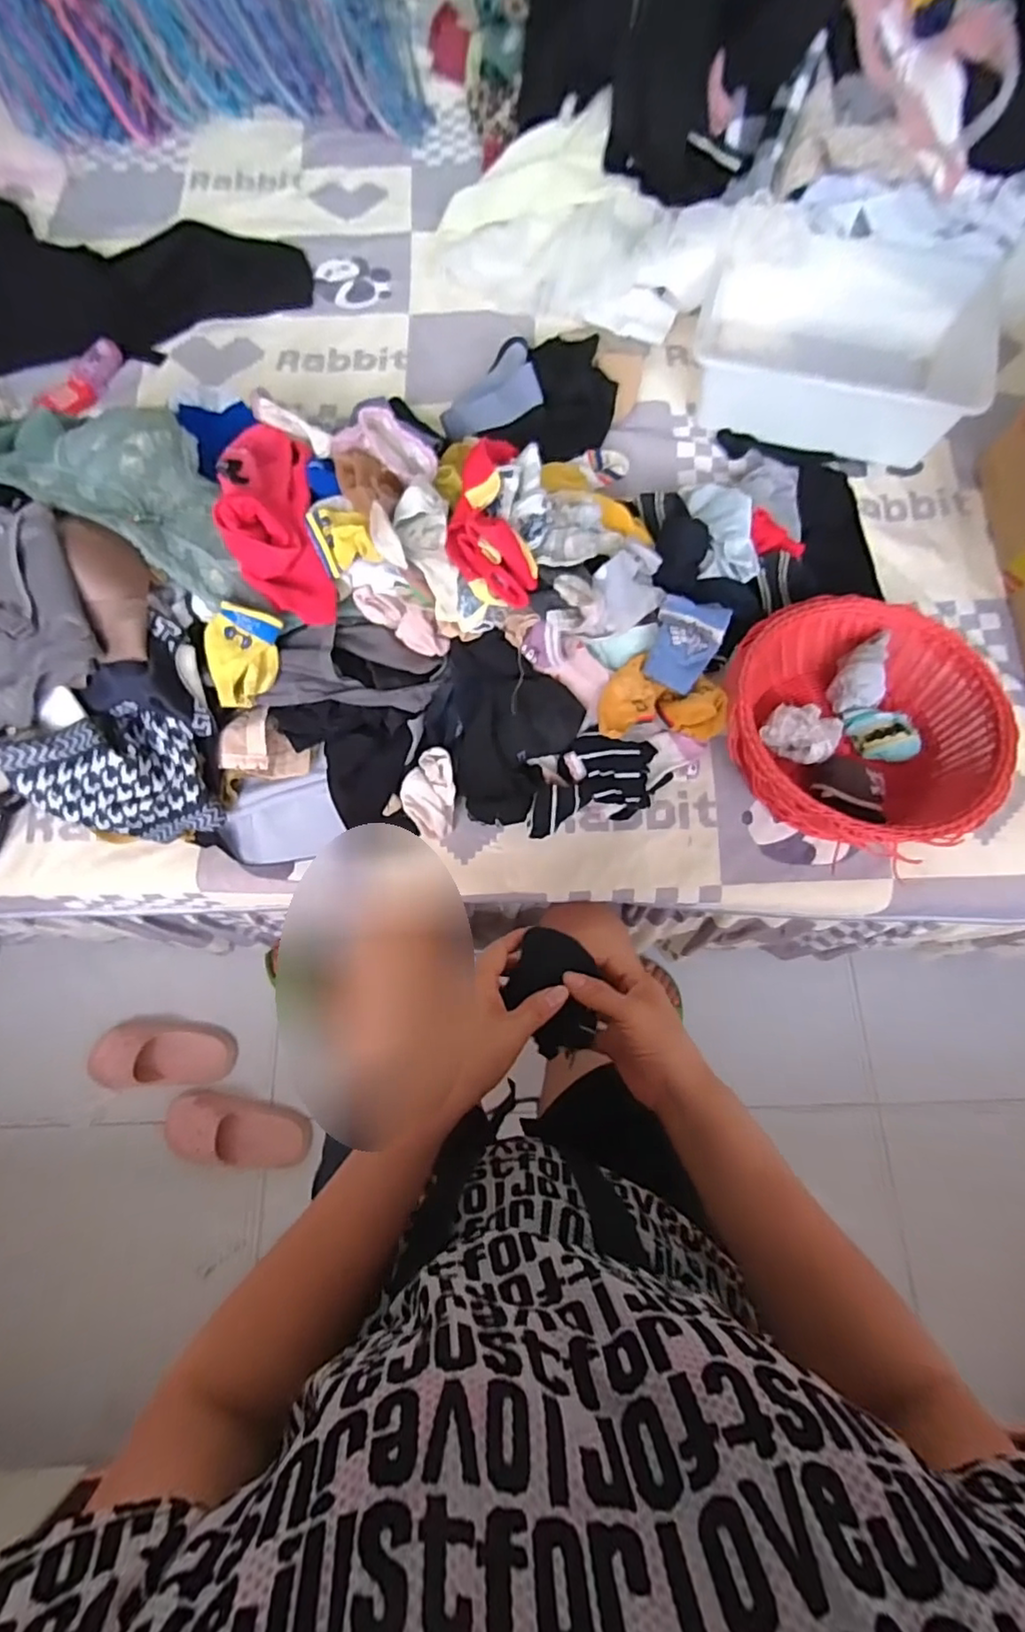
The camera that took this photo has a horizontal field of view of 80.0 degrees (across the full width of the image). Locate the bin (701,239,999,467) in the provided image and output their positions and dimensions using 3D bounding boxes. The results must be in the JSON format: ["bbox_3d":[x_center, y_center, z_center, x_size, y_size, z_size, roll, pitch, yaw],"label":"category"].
[{"bbox_3d":[0.442,-0.652,0.838,0.358,0.109,0.276,16,73,5],"label":"bin"}]

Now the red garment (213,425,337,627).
[{"bbox_3d":[-0.230,-0.297,0.582,0.081,0.065,0.233,-13,73,-4],"label":"red garment"}]

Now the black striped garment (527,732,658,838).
[{"bbox_3d":[0.082,-0.039,0.643,0.144,0.056,0.086,-14,73,-5],"label":"black striped garment"}]

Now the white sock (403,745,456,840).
[{"bbox_3d":[-0.089,-0.023,0.652,0.054,0.024,0.095,1,99,-4],"label":"white sock"}]

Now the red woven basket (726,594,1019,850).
[{"bbox_3d":[0.365,-0.088,0.681,0.273,0.133,0.269,0,72,0],"label":"red woven basket"}]

